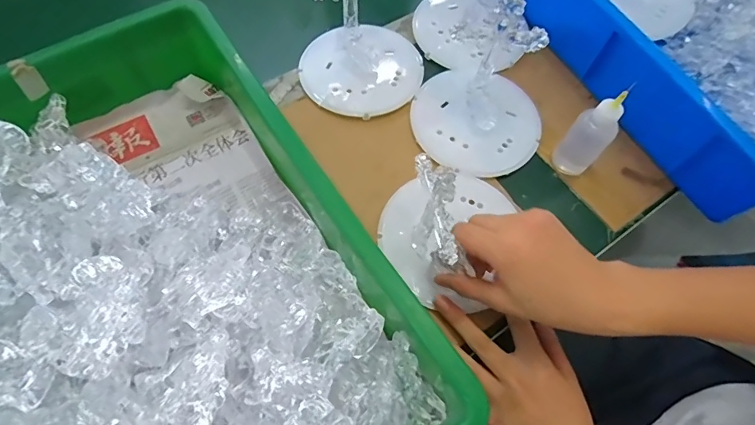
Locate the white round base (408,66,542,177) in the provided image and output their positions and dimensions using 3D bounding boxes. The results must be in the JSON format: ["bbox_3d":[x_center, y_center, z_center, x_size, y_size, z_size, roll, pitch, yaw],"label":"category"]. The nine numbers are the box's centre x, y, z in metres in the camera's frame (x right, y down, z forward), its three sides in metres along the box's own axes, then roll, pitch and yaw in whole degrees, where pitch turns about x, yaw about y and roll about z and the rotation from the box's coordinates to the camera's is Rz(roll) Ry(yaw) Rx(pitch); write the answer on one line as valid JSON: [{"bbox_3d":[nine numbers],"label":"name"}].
[{"bbox_3d":[0.099,-0.095,0.439,0.125,0.021,0.116,1,64,-2],"label":"white round base"}]

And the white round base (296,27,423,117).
[{"bbox_3d":[-0.014,-0.151,0.462,0.126,0.017,0.106,-21,67,-12],"label":"white round base"}]

